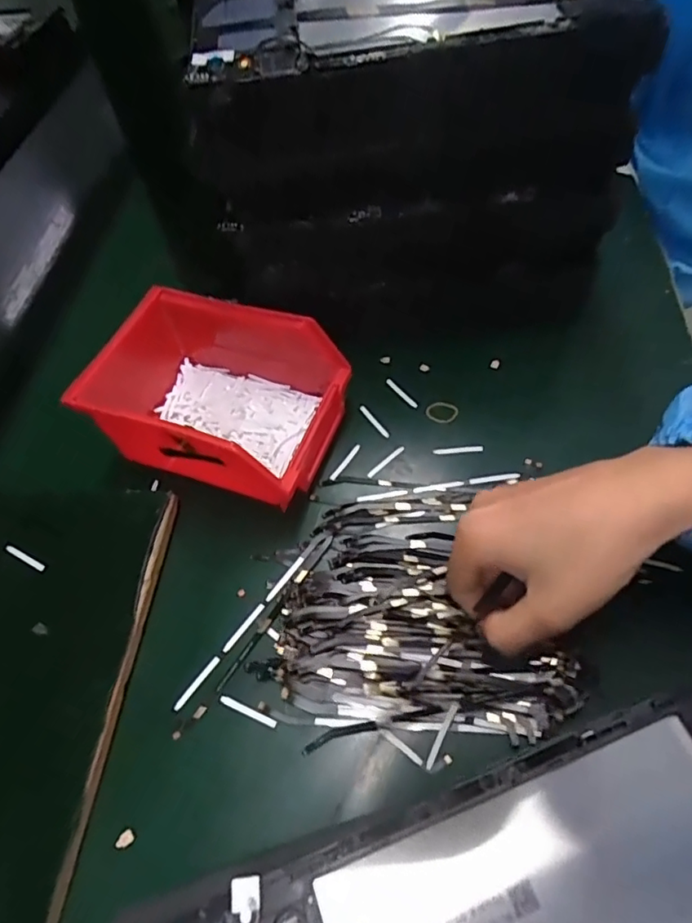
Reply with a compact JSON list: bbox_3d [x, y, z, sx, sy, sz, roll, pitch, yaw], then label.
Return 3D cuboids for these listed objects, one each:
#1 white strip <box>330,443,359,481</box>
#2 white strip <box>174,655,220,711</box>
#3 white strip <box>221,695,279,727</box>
[{"bbox_3d":[-0.001,-0.001,0.369,0.005,0.004,0.032,28,62,21],"label":"white strip"},{"bbox_3d":[-0.080,0.117,0.297,0.004,0.004,0.032,31,63,23],"label":"white strip"},{"bbox_3d":[-0.051,0.128,0.287,0.033,0.004,0.004,19,59,17],"label":"white strip"}]

